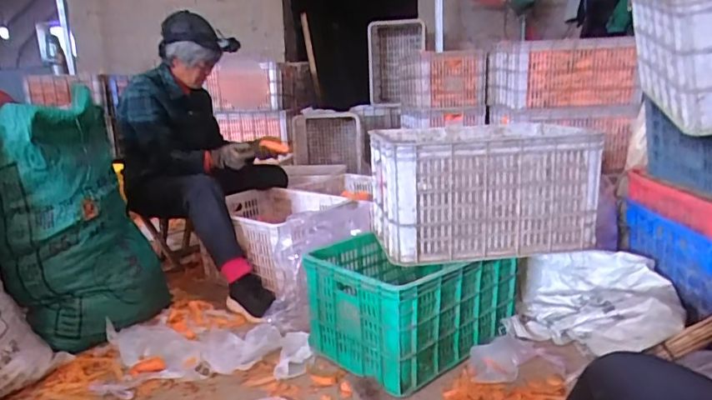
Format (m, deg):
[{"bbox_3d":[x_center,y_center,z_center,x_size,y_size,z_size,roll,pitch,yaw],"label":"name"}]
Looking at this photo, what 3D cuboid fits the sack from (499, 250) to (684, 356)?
[{"bbox_3d":[0.614,0.269,1.317,0.386,0.161,0.343,6,16,31],"label":"sack"}]

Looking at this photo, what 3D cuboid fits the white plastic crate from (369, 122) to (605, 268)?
[{"bbox_3d":[0.307,-0.035,1.312,0.499,0.264,0.336,-3,13,-3],"label":"white plastic crate"}]

